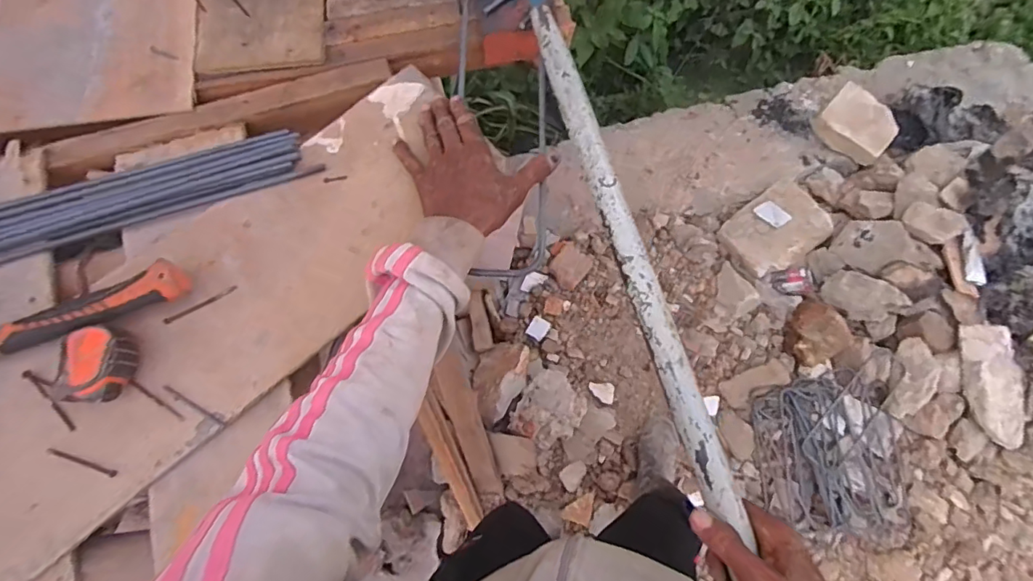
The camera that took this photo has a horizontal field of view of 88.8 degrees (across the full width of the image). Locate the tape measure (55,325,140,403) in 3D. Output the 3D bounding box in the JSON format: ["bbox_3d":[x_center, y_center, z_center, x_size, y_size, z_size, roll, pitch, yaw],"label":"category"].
[{"bbox_3d":[-0.385,0.068,0.480,0.055,0.029,0.065,5,76,3],"label":"tape measure"}]

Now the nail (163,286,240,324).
[{"bbox_3d":[-0.314,0.014,0.524,0.074,0.004,0.006,-28,76,-5],"label":"nail"}]

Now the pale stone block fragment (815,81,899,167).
[{"bbox_3d":[0.976,-0.477,1.500,0.200,0.095,0.141,37,80,10],"label":"pale stone block fragment"}]

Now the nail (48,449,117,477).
[{"bbox_3d":[-0.401,0.160,0.489,0.070,0.007,0.007,16,77,6],"label":"nail"}]

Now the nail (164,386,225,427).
[{"bbox_3d":[-0.308,0.110,0.503,0.069,0.007,0.006,31,79,9],"label":"nail"}]

